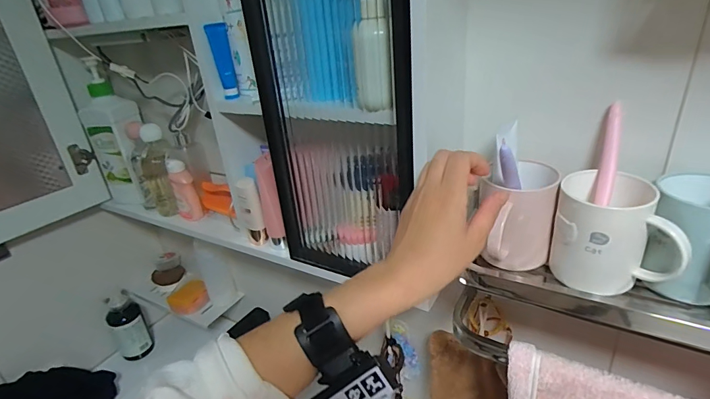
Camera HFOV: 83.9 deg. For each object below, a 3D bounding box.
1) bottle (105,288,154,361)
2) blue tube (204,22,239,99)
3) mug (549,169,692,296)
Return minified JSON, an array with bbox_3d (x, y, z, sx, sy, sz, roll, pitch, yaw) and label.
[{"bbox_3d":[-0.535,0.297,0.933,0.068,0.161,0.054,-27,33,-36],"label":"bottle"},{"bbox_3d":[-0.180,-0.188,0.544,0.027,0.096,0.017,-13,27,-14],"label":"blue tube"},{"bbox_3d":[0.251,0.034,0.385,0.101,0.097,0.075,10,31,29],"label":"mug"}]

